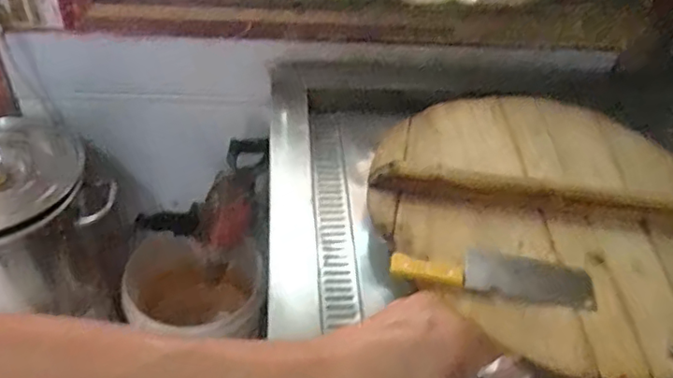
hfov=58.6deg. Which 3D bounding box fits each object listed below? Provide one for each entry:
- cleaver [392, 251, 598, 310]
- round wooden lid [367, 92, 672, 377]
[{"bbox_3d":[0.206,0.111,0.794,0.264,0.025,0.075,6,44,0],"label":"cleaver"},{"bbox_3d":[0.345,0.012,0.883,0.532,0.036,0.525,3,44,-3],"label":"round wooden lid"}]

